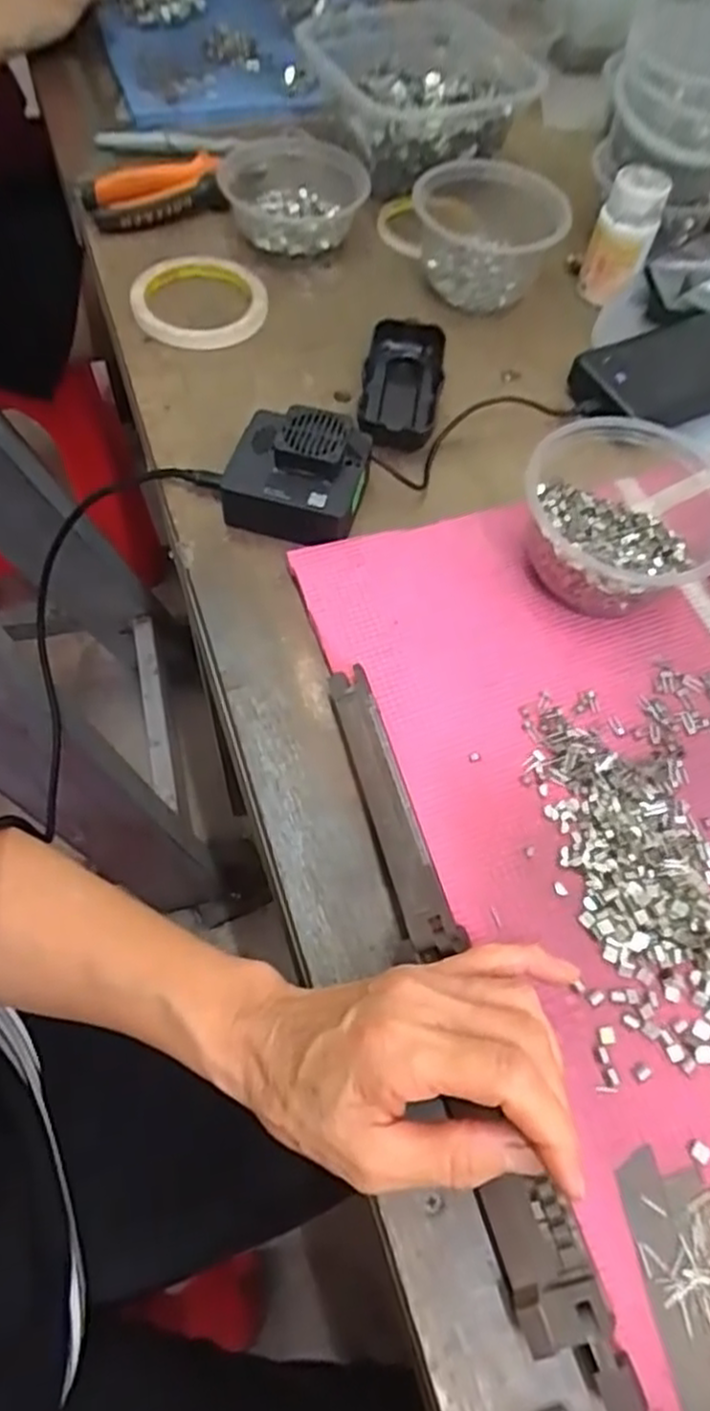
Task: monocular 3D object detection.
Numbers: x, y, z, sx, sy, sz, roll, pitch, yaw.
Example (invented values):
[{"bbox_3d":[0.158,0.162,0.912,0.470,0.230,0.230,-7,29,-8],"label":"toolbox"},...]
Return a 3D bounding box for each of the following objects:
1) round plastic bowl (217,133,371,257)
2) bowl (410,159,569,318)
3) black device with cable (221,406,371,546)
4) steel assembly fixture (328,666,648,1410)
[{"bbox_3d":[-0.049,-0.420,0.593,0.116,0.057,0.117,-3,62,-4],"label":"round plastic bowl"},{"bbox_3d":[0.101,-0.361,0.564,0.110,0.058,0.090,-2,62,-3],"label":"bowl"},{"bbox_3d":[-0.036,-0.141,0.446,0.082,0.043,0.075,11,62,4],"label":"black device with cable"},{"bbox_3d":[0.039,0.117,0.322,0.029,0.020,0.309,-15,65,-10],"label":"steel assembly fixture"}]

